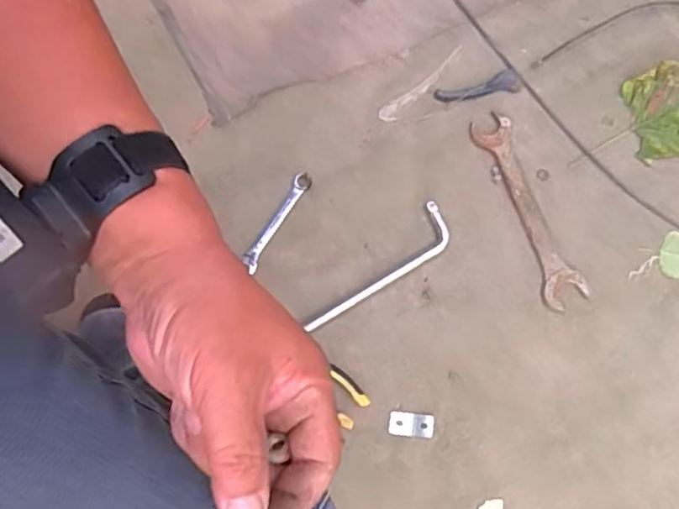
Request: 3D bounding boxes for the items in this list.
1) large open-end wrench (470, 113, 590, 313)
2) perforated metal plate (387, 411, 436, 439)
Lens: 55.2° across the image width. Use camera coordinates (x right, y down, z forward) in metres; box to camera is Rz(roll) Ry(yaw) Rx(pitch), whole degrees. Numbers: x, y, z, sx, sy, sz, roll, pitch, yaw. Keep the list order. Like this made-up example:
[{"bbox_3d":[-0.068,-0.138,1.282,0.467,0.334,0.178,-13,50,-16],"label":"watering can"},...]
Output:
[{"bbox_3d":[0.244,-0.058,0.841,0.055,0.004,0.262,-21,80,-4],"label":"large open-end wrench"},{"bbox_3d":[0.087,0.206,0.783,0.055,0.004,0.028,8,79,1],"label":"perforated metal plate"}]

